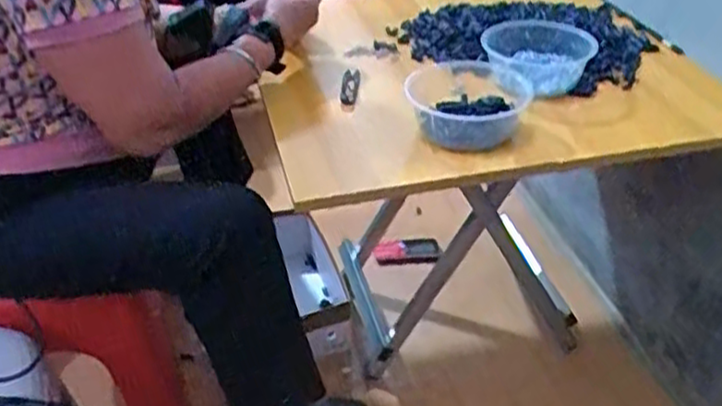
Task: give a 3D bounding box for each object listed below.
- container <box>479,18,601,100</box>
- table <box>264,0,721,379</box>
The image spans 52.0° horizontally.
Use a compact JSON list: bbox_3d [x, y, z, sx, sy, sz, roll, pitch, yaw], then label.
[{"bbox_3d":[0.232,-0.196,0.972,0.119,0.050,0.127,-30,44,-34],"label":"container"},{"bbox_3d":[0.188,0.002,1.132,0.574,0.583,0.485,-8,36,-9],"label":"table"}]

